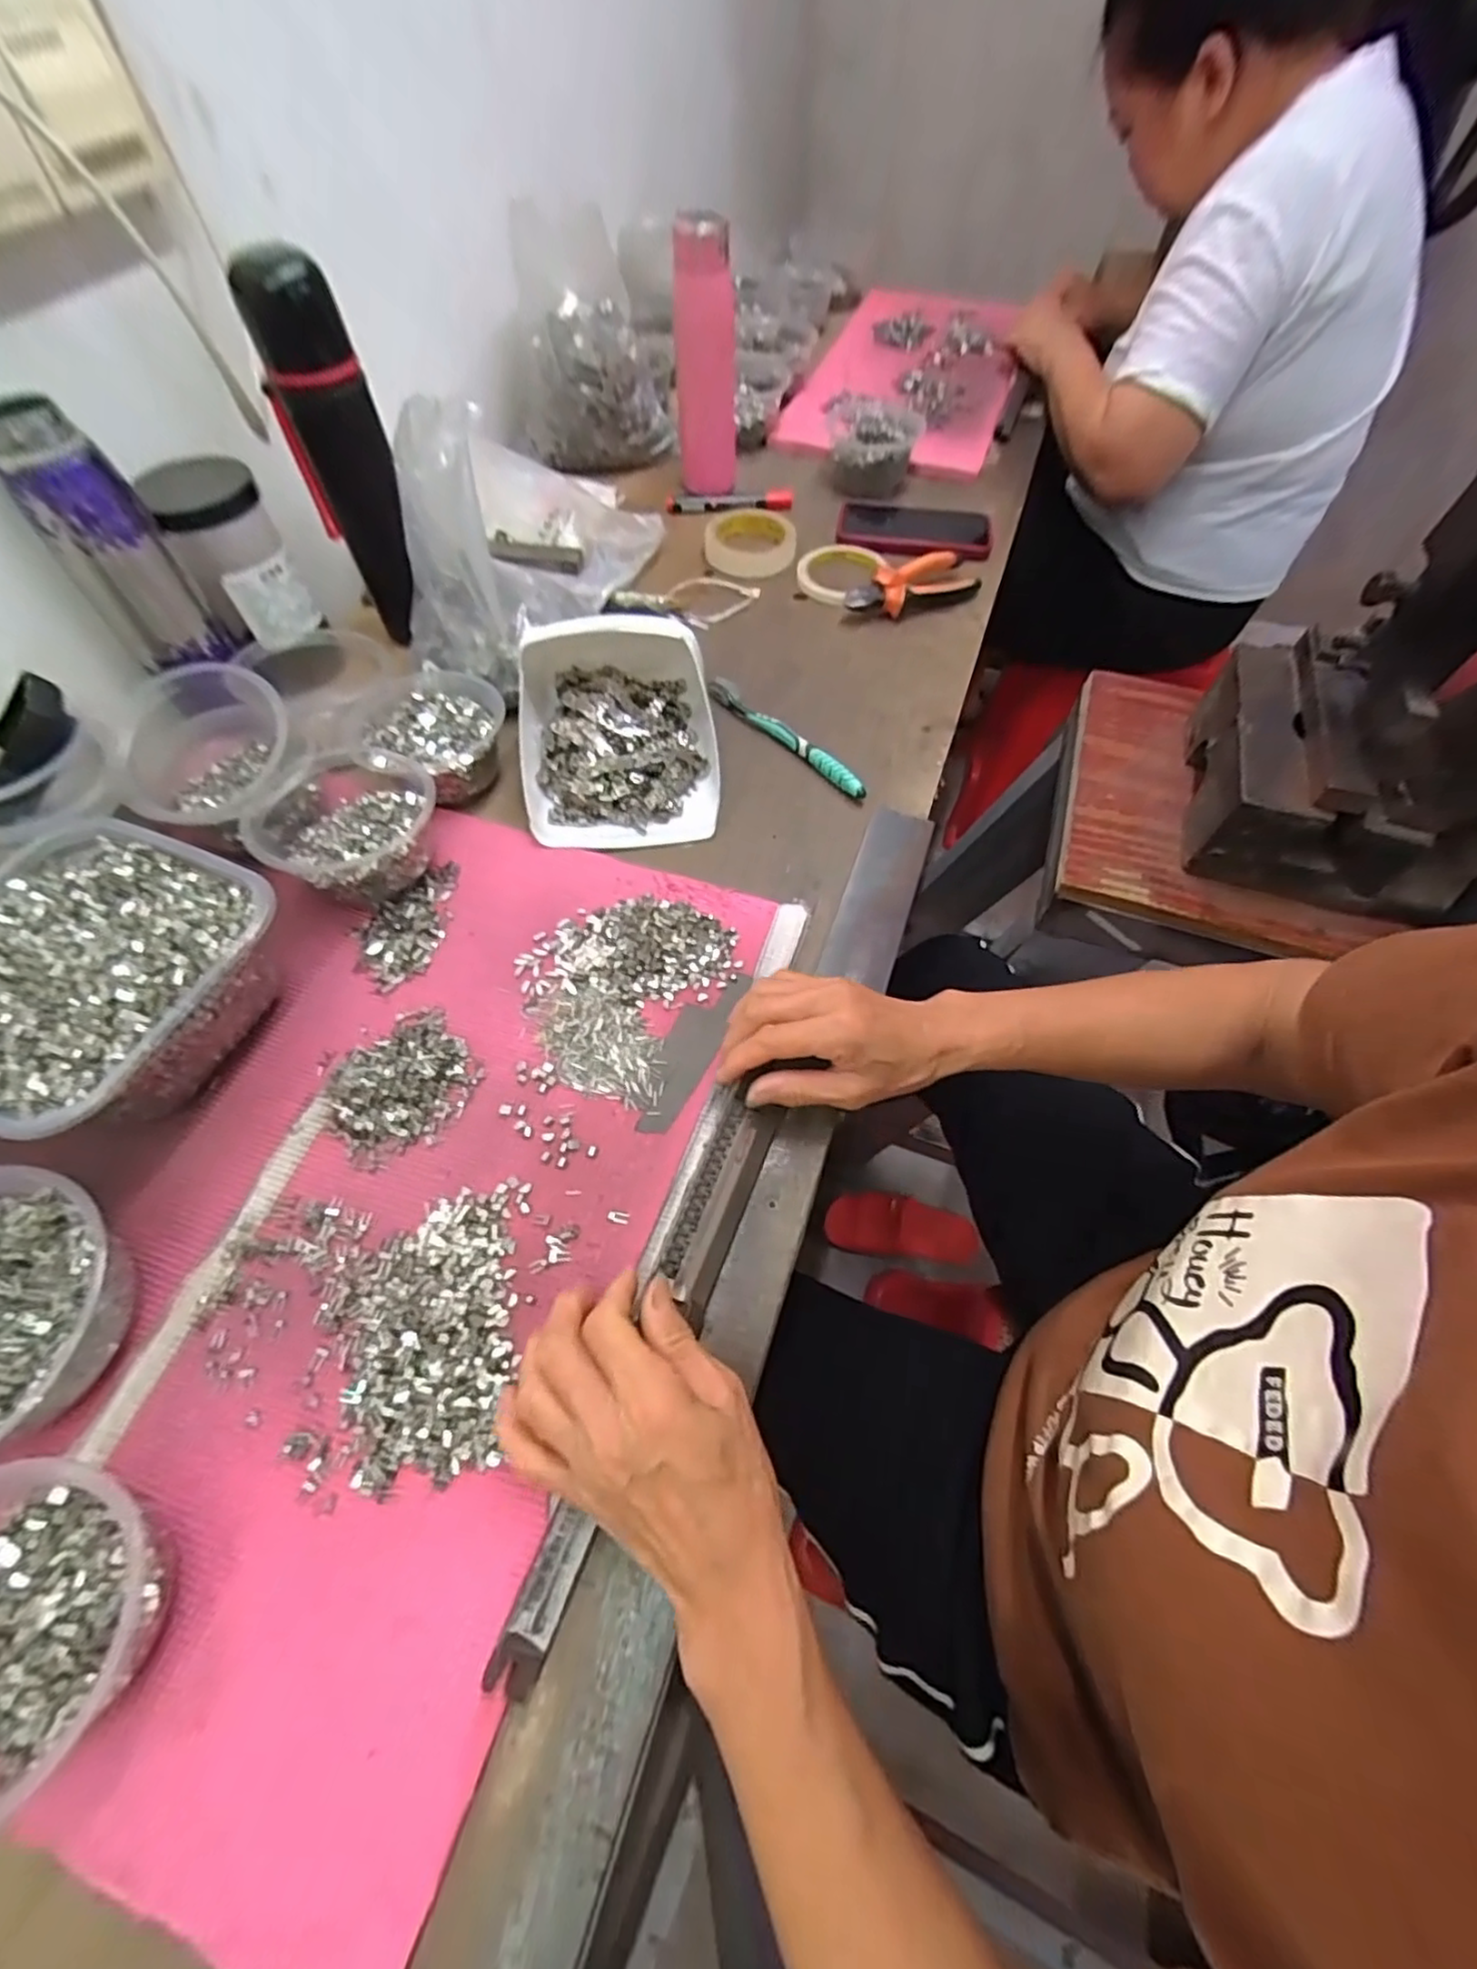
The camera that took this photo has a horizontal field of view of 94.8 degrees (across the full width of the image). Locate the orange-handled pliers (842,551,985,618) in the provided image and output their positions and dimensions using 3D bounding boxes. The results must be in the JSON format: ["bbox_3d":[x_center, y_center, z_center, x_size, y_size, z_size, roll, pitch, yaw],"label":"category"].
[{"bbox_3d":[0.175,-0.403,0.689,0.141,0.027,0.055,-20,61,-12],"label":"orange-handled pliers"}]

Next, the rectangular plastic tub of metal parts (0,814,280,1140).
[{"bbox_3d":[-0.376,0.000,0.406,0.176,0.078,0.174,21,62,12],"label":"rectangular plastic tub of metal parts"}]

